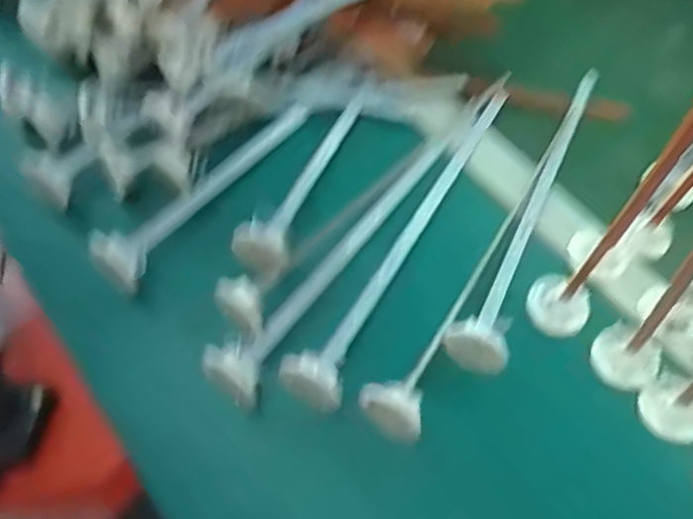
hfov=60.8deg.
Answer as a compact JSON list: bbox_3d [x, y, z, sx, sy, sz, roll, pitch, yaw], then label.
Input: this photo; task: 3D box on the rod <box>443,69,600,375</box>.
[{"bbox_3d":[0.140,-0.049,0.423,0.037,0.032,0.296,25,63,10],"label":"rod"}]

